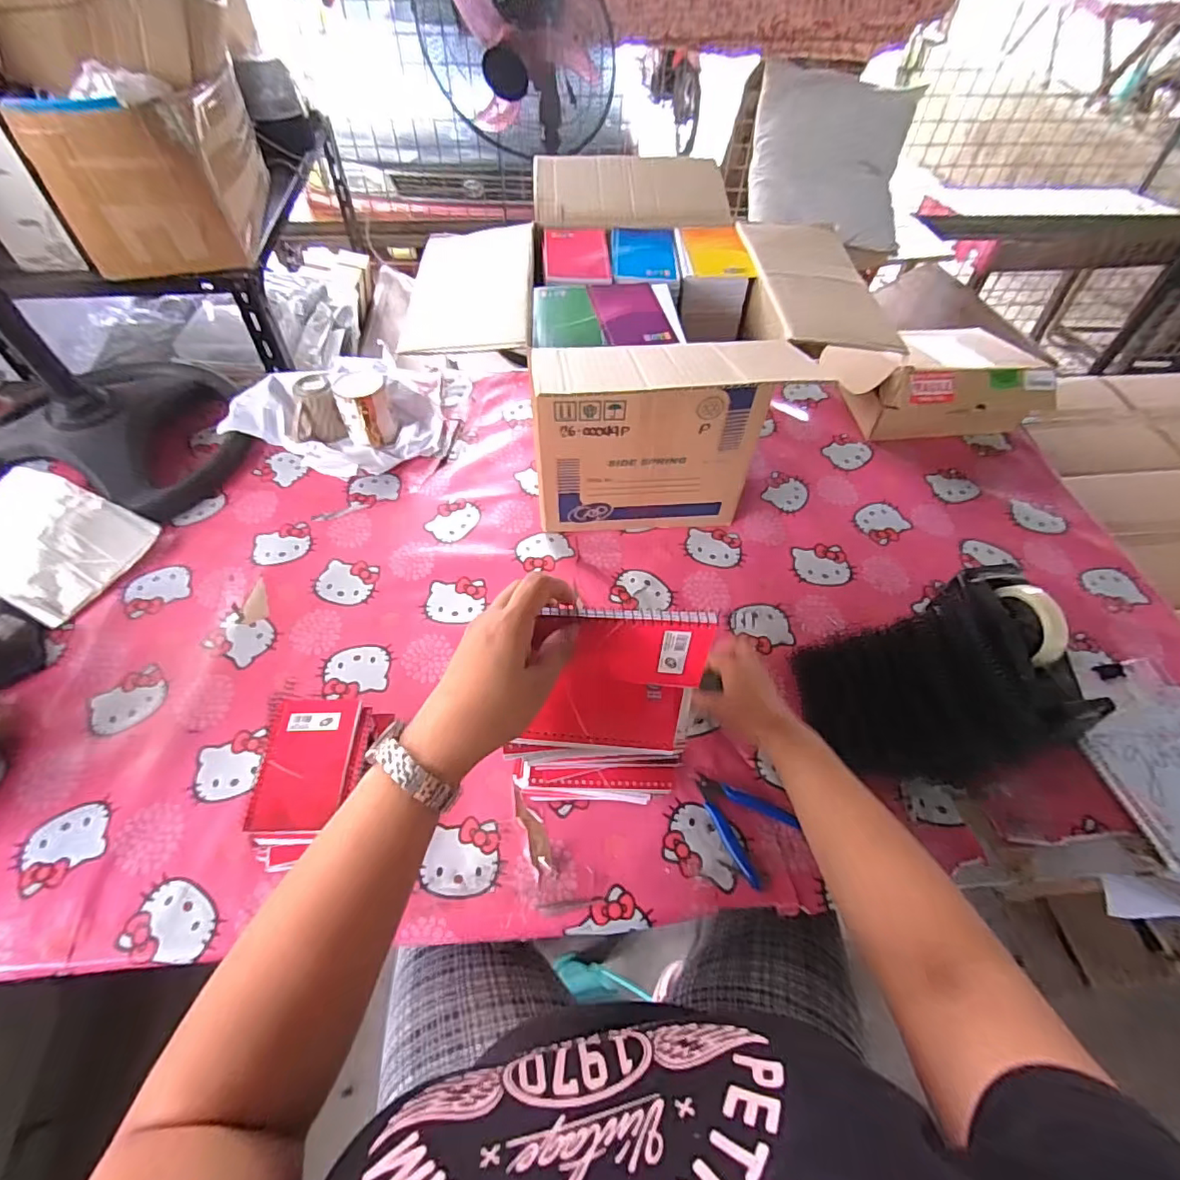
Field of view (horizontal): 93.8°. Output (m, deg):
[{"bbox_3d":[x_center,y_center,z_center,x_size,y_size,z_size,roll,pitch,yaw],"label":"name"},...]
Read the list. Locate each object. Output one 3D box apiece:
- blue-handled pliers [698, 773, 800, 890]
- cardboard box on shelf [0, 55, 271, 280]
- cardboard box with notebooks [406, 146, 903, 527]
[{"bbox_3d":[0.155,0.240,0.582,0.107,0.008,0.085,38,61,23],"label":"blue-handled pliers"},{"bbox_3d":[-0.696,-0.706,0.902,0.233,0.206,0.364,-7,55,-7],"label":"cardboard box on shelf"},{"bbox_3d":[0.052,-0.296,0.770,0.501,0.324,0.517,-2,54,-3],"label":"cardboard box with notebooks"}]

